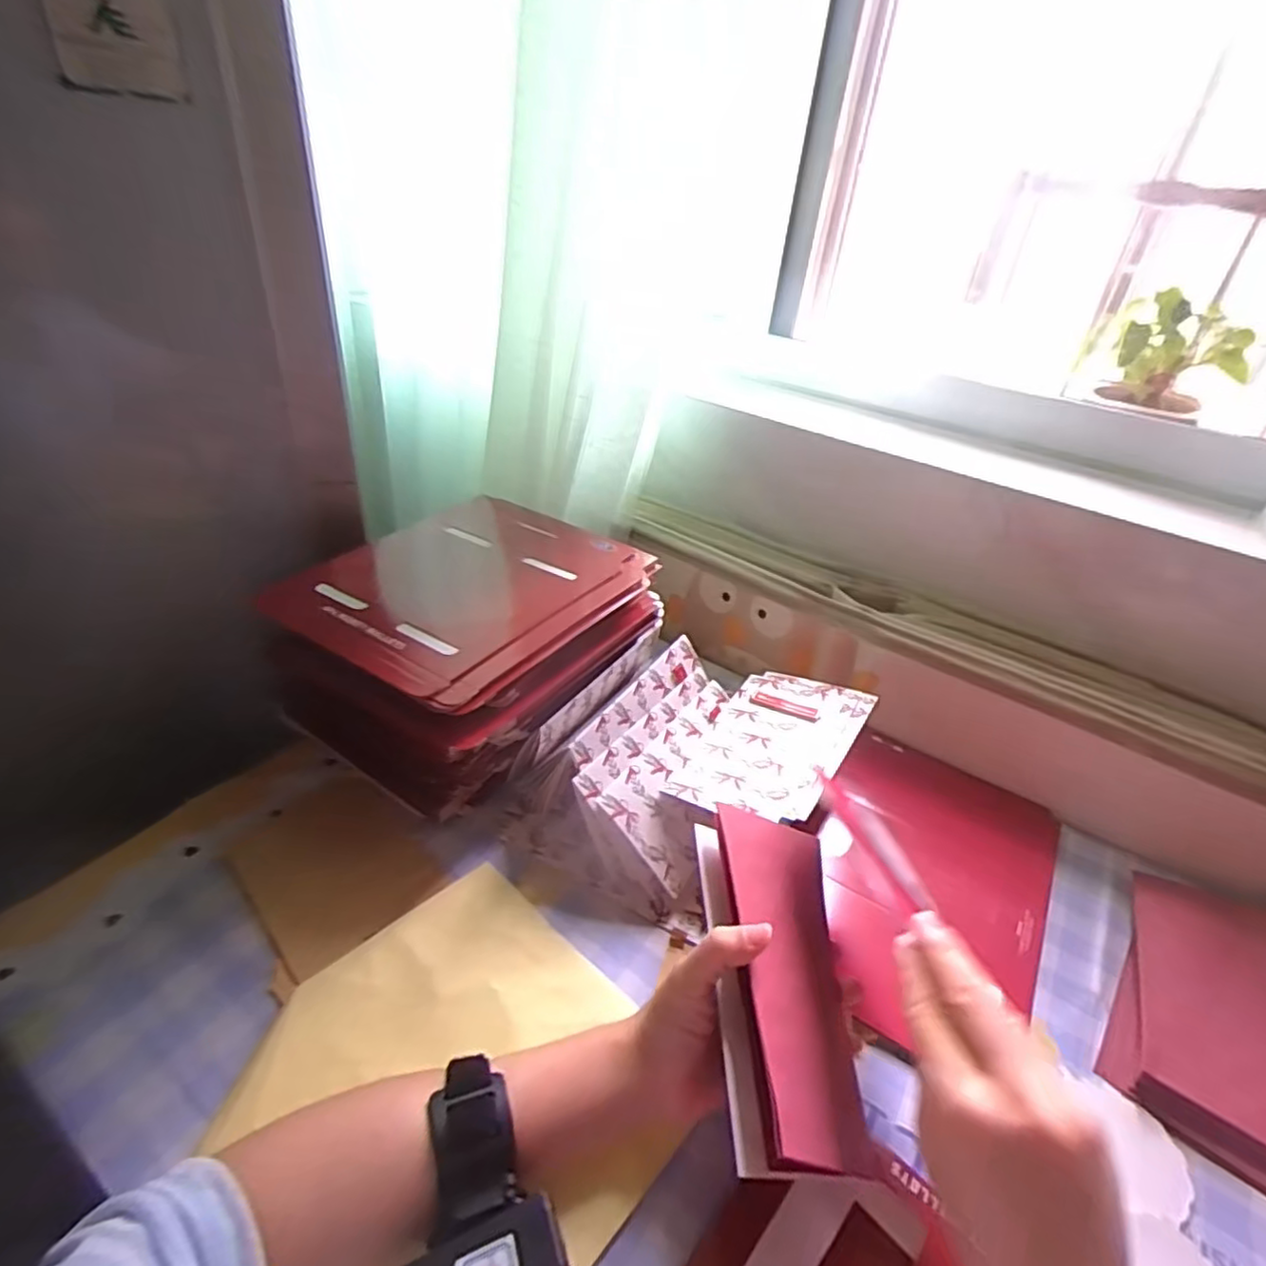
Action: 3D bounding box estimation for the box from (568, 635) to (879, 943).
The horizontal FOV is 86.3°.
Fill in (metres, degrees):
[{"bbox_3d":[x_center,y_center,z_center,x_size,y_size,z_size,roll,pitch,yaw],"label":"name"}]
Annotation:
[{"bbox_3d":[0.071,0.103,0.537,0.160,0.083,0.232,24,39,24],"label":"box"}]

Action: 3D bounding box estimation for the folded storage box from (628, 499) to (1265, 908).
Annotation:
[{"bbox_3d":[0.263,0.040,0.631,0.607,0.107,0.112,22,38,22],"label":"folded storage box"}]

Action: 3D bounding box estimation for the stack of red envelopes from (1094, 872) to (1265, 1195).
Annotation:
[{"bbox_3d":[0.379,0.243,0.440,0.104,0.020,0.192,27,40,27],"label":"stack of red envelopes"}]

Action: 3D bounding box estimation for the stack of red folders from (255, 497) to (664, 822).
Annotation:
[{"bbox_3d":[-0.132,0.003,0.588,0.232,0.121,0.255,25,39,25],"label":"stack of red folders"}]

